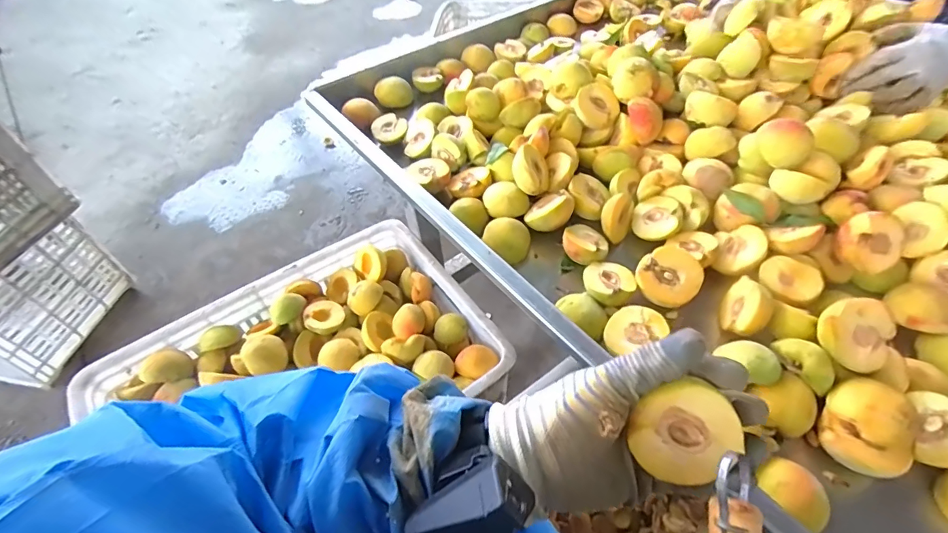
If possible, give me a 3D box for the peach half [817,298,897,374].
[{"bbox_3d":[0.344,0.061,0.408,0.056,0.032,0.063,5,87,2],"label":"peach half"}]

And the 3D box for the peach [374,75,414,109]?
[{"bbox_3d":[-0.141,-0.307,0.784,0.062,0.041,0.056,-14,54,-7],"label":"peach"}]

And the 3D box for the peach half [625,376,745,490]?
[{"bbox_3d":[0.127,0.098,0.275,0.053,0.030,0.060,17,99,12],"label":"peach half"}]

